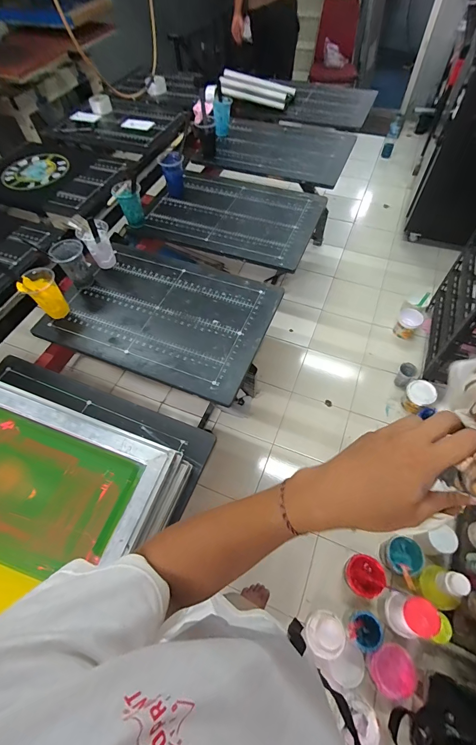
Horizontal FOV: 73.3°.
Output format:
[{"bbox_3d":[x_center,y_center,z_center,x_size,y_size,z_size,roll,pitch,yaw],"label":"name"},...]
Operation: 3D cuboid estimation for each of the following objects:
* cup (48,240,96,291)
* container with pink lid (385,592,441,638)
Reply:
[{"bbox_3d":[-0.468,-0.307,0.924,0.092,0.126,0.107,-32,63,-15],"label":"cup"},{"bbox_3d":[0.542,0.769,1.011,0.115,0.159,0.099,-39,65,-19],"label":"container with pink lid"}]

